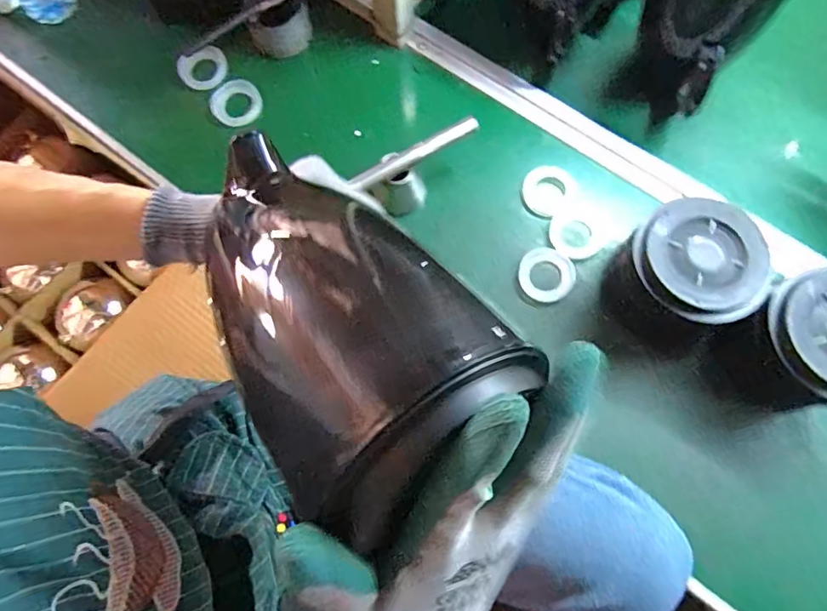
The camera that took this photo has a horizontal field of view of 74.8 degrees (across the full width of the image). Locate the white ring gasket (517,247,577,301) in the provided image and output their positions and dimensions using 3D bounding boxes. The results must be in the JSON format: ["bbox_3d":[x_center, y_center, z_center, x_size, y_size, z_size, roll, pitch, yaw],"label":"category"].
[{"bbox_3d":[0.146,-0.035,0.594,0.060,0.004,0.059,0,71,1],"label":"white ring gasket"}]

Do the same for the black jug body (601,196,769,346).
[{"bbox_3d":[0.267,-0.027,0.543,0.116,0.109,0.112,0,71,1],"label":"black jug body"}]

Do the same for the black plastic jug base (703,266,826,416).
[{"bbox_3d":[0.368,0.042,0.515,0.127,0.111,0.117,-30,73,-9],"label":"black plastic jug base"}]

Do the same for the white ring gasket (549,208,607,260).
[{"bbox_3d":[0.186,-0.081,0.612,0.064,0.005,0.060,0,71,1],"label":"white ring gasket"}]

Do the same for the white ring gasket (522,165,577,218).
[{"bbox_3d":[0.157,-0.133,0.630,0.056,0.013,0.067,35,76,12],"label":"white ring gasket"}]

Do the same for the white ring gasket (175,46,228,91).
[{"bbox_3d":[-0.262,-0.294,0.675,0.061,0.046,0.010,-21,45,-2],"label":"white ring gasket"}]

